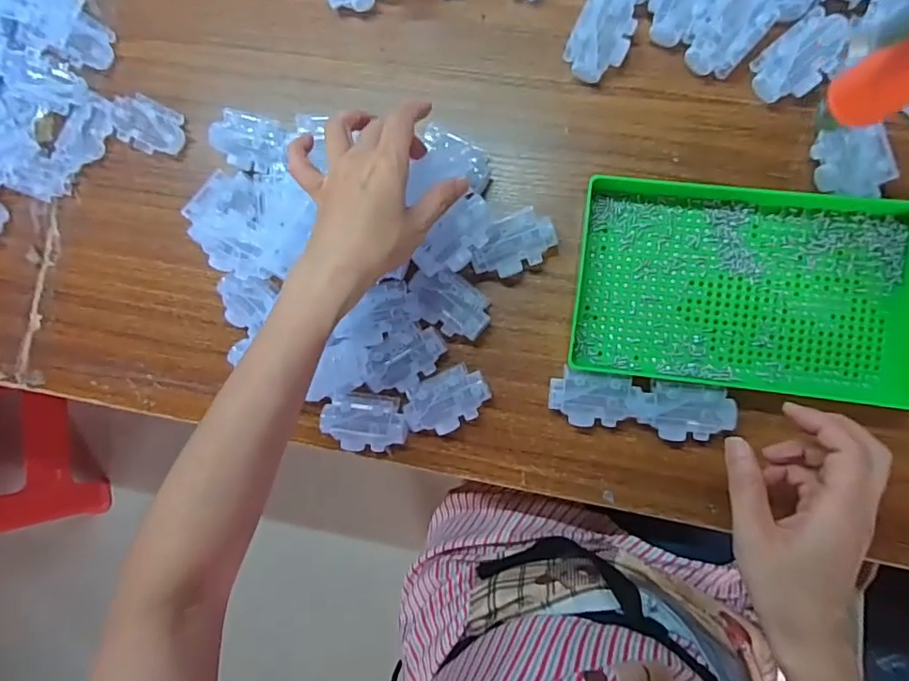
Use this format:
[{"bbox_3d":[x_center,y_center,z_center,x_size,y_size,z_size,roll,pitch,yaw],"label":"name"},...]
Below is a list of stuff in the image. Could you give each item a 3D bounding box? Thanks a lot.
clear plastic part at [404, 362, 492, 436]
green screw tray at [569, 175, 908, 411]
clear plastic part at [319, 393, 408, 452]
[{"bbox_3d":[-0.006,0.050,0.457,0.070,0.022,0.046,-30,86,6],"label":"clear plastic part"},{"bbox_3d":[0.219,-0.041,0.428,0.246,0.030,0.154,7,90,7],"label":"green screw tray"},{"bbox_3d":[-0.074,0.070,0.466,0.069,0.026,0.047,5,90,7],"label":"clear plastic part"}]

